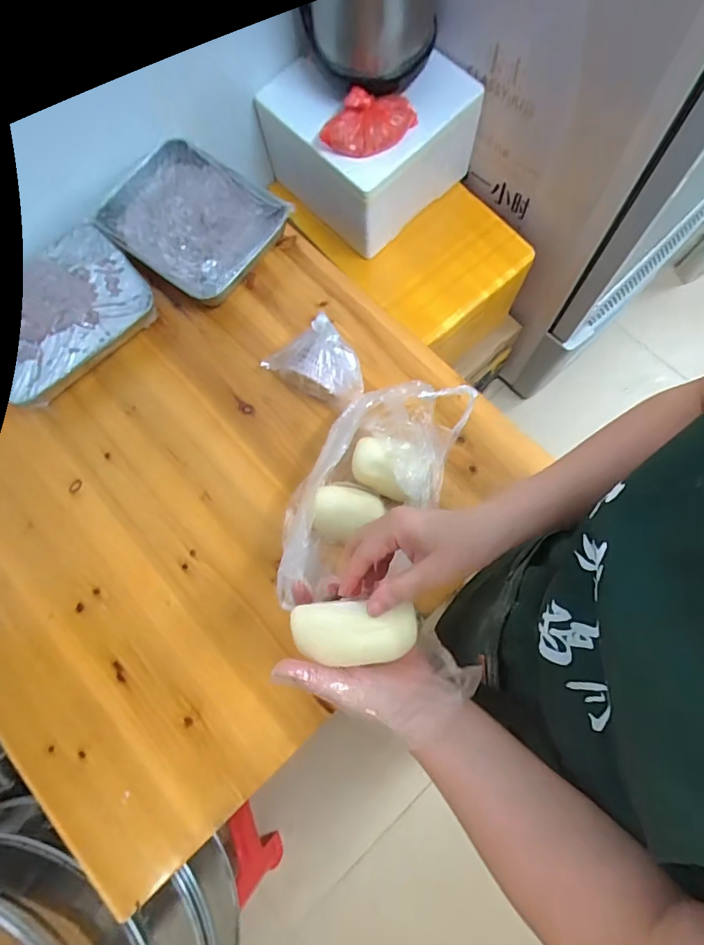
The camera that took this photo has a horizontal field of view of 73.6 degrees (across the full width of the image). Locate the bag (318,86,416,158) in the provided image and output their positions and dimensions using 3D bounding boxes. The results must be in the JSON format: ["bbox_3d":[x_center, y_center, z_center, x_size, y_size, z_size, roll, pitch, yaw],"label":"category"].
[{"bbox_3d":[0.025,-0.517,0.689,0.146,0.057,0.071,-5,76,0],"label":"bag"}]

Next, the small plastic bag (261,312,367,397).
[{"bbox_3d":[-0.048,-0.154,0.620,0.139,0.116,0.066,25,80,9],"label":"small plastic bag"}]

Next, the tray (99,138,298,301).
[{"bbox_3d":[-0.236,-0.366,0.704,0.244,0.058,0.192,34,79,9],"label":"tray"}]

